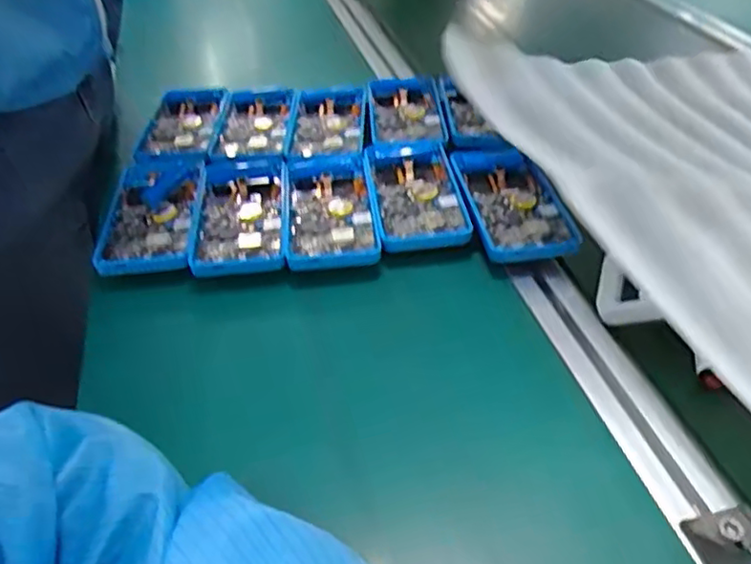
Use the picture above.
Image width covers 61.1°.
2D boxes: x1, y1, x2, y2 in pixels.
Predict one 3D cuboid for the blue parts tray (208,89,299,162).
[{"bbox_3d":[-0.120,-0.153,0.631,0.075,0.023,0.147,-2,41,-1],"label":"blue parts tray"}]

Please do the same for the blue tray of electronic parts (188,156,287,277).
[{"bbox_3d":[-0.108,-0.057,0.513,0.072,0.014,0.139,-5,41,-4],"label":"blue tray of electronic parts"}]

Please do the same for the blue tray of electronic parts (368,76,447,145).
[{"bbox_3d":[0.030,-0.173,0.639,0.071,0.019,0.128,-3,41,-2],"label":"blue tray of electronic parts"}]

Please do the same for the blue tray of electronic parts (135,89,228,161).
[{"bbox_3d":[-0.192,-0.158,0.642,0.073,0.019,0.149,-2,41,-2],"label":"blue tray of electronic parts"}]

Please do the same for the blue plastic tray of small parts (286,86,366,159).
[{"bbox_3d":[-0.048,-0.158,0.625,0.075,0.019,0.130,0,41,2],"label":"blue plastic tray of small parts"}]

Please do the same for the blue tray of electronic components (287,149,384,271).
[{"bbox_3d":[-0.036,-0.061,0.513,0.069,0.018,0.144,-5,41,-4],"label":"blue tray of electronic components"}]

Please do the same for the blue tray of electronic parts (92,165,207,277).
[{"bbox_3d":[-0.182,-0.058,0.524,0.072,0.018,0.143,-4,41,-3],"label":"blue tray of electronic parts"}]

